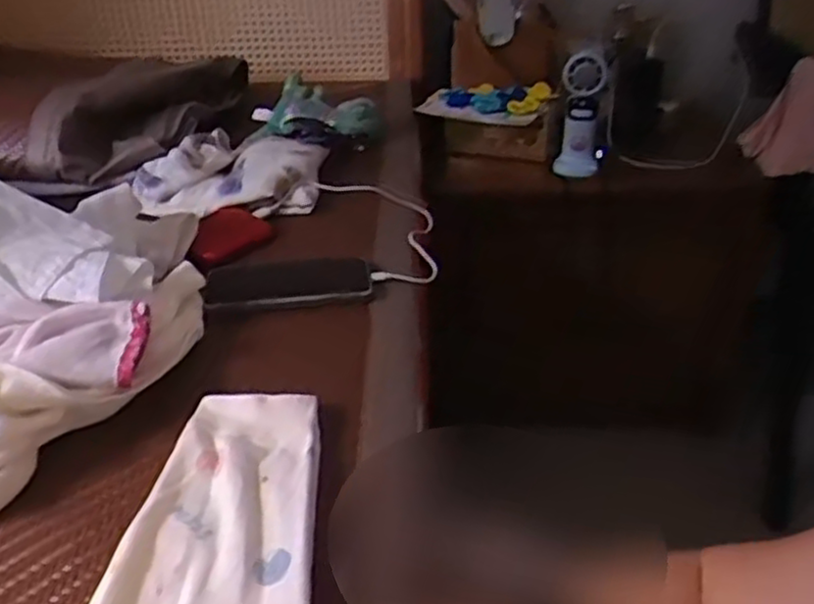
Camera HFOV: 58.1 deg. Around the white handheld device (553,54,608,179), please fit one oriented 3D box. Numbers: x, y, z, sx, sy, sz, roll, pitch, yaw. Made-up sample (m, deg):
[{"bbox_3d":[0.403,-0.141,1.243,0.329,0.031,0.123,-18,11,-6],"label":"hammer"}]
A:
[{"bbox_3d":[0.251,-0.264,1.050,0.061,0.177,0.054,1,32,3],"label":"white handheld device"}]

